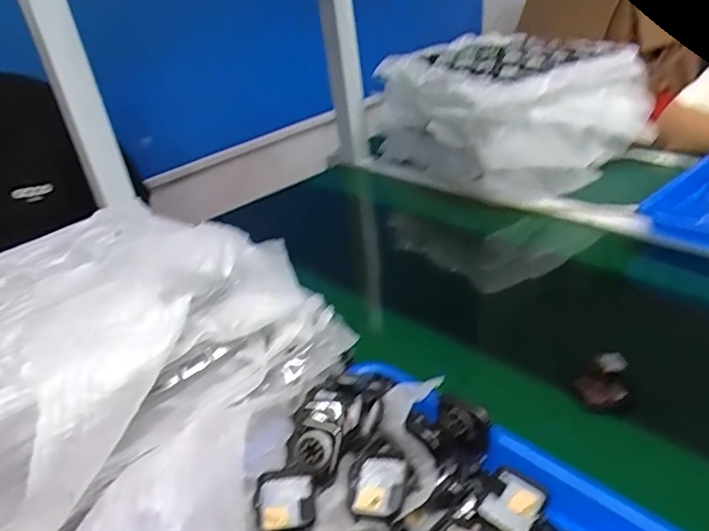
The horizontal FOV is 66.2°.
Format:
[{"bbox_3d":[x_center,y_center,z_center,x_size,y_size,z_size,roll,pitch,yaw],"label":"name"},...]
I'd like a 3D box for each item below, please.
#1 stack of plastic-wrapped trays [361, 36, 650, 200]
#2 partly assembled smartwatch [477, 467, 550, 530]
[{"bbox_3d":[0.251,-0.259,0.906,0.338,0.182,0.349,-24,34,-24],"label":"stack of plastic-wrapped trays"},{"bbox_3d":[0.102,0.155,0.352,0.035,0.013,0.040,24,43,32],"label":"partly assembled smartwatch"}]

